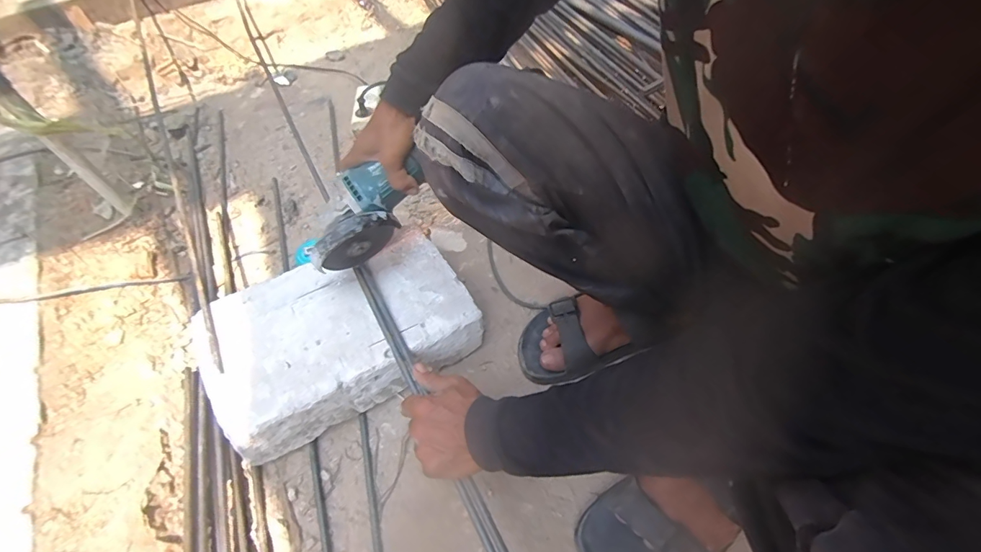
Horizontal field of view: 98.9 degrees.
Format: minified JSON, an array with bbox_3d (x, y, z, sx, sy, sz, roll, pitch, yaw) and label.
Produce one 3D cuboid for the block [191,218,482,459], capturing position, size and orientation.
[{"bbox_3d":[-0.193,0.074,0.565,0.315,0.111,0.199,-27,58,-15],"label":"block"}]

